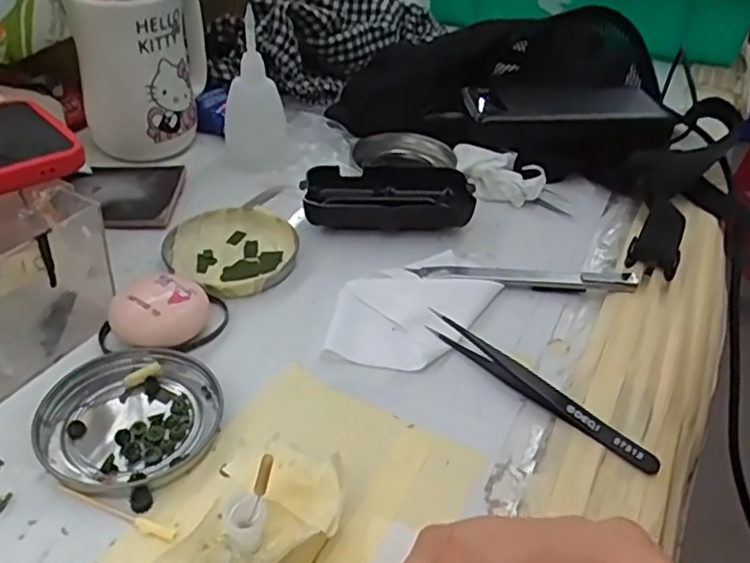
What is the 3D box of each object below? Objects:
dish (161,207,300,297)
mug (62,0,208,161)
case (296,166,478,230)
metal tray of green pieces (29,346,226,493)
[{"bbox_3d":[-0.087,-0.022,0.407,0.071,0.010,0.085,-28,50,-34],"label":"dish"},{"bbox_3d":[-0.167,-0.170,0.479,0.073,0.131,0.090,4,39,-1],"label":"mug"},{"bbox_3d":[0.008,-0.056,0.443,0.108,0.025,0.051,2,39,-5],"label":"case"},{"bbox_3d":[-0.112,0.061,0.304,0.077,0.008,0.074,15,40,13],"label":"metal tray of green pieces"}]

